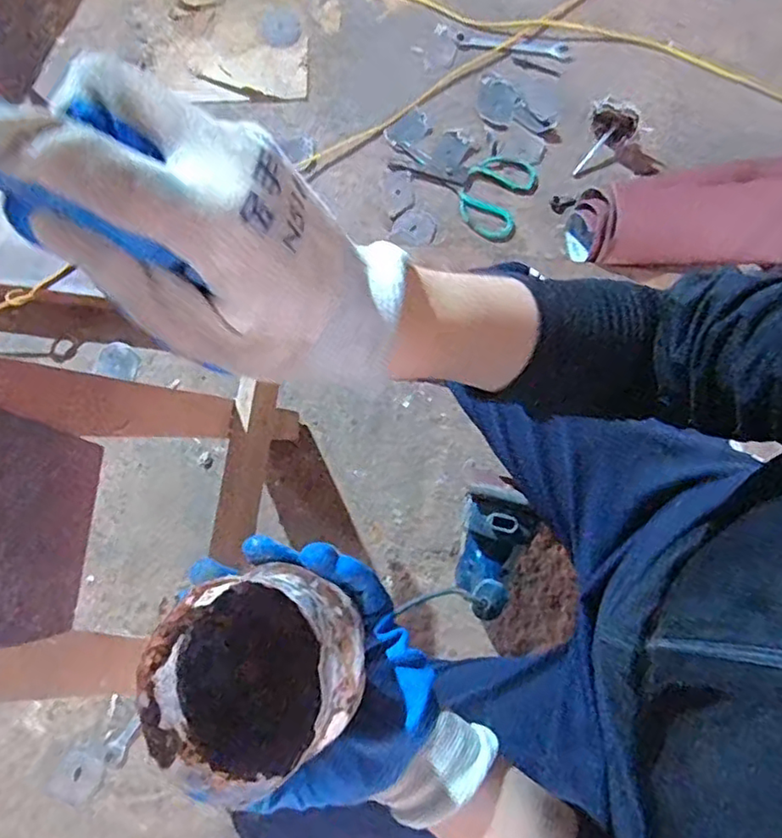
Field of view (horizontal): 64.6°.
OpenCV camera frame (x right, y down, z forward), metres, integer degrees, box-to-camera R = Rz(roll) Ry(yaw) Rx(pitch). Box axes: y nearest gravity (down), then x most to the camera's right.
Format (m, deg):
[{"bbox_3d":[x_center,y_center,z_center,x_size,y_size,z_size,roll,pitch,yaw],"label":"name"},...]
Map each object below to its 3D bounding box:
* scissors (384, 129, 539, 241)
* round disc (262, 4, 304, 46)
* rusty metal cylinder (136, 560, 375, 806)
[{"bbox_3d":[0.099,-0.383,0.967,0.245,0.013,0.132,30,79,7],"label":"scissors"},{"bbox_3d":[-0.186,-0.665,1.045,0.063,0.008,0.062,0,101,1],"label":"round disc"},{"bbox_3d":[-0.065,0.120,0.299,0.096,0.079,0.078,-43,81,-8],"label":"rusty metal cylinder"}]

